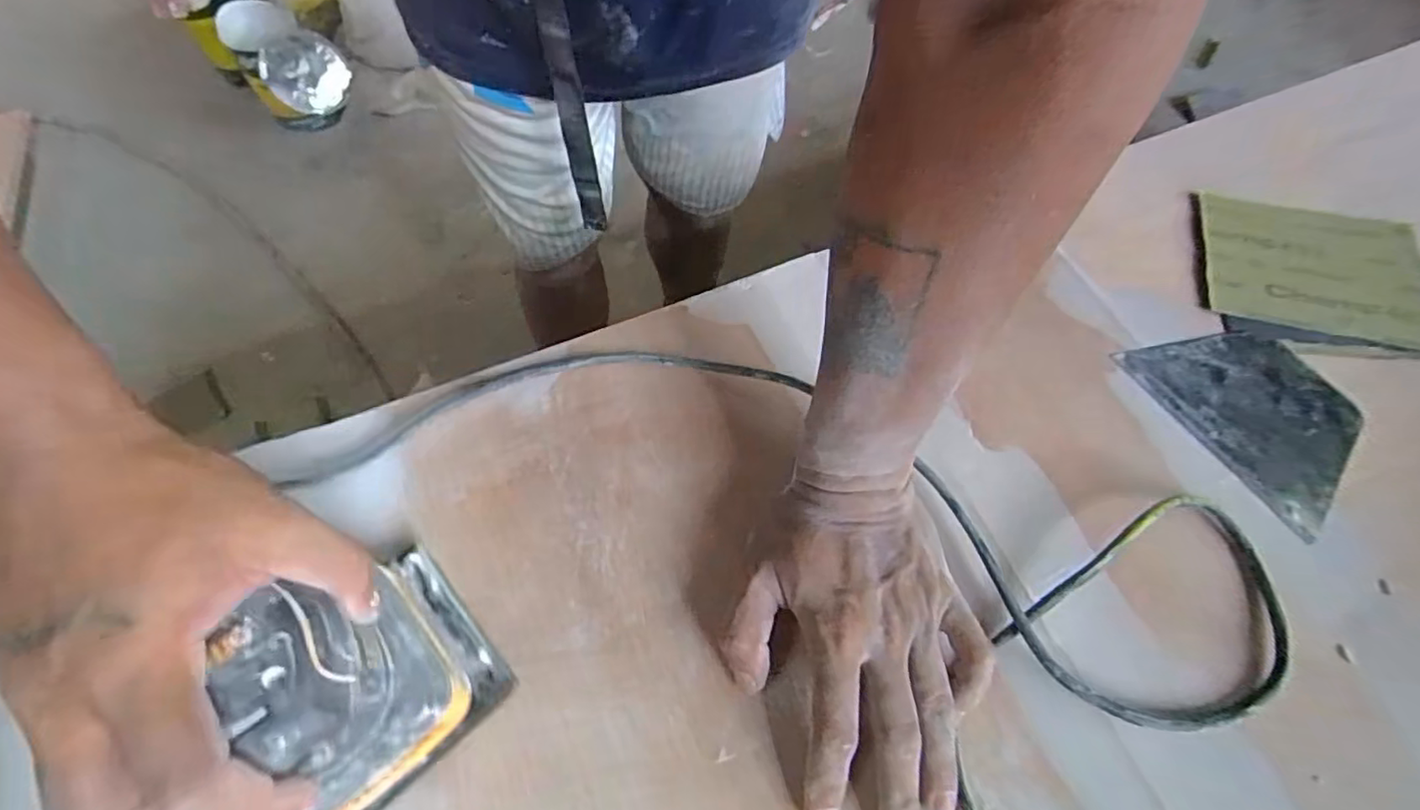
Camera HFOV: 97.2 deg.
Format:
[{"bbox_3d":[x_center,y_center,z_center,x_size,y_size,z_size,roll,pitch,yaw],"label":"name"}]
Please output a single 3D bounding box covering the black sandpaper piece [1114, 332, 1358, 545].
[{"bbox_3d":[0.341,-0.001,0.385,0.089,0.025,0.136,-26,65,-11],"label":"black sandpaper piece"}]

